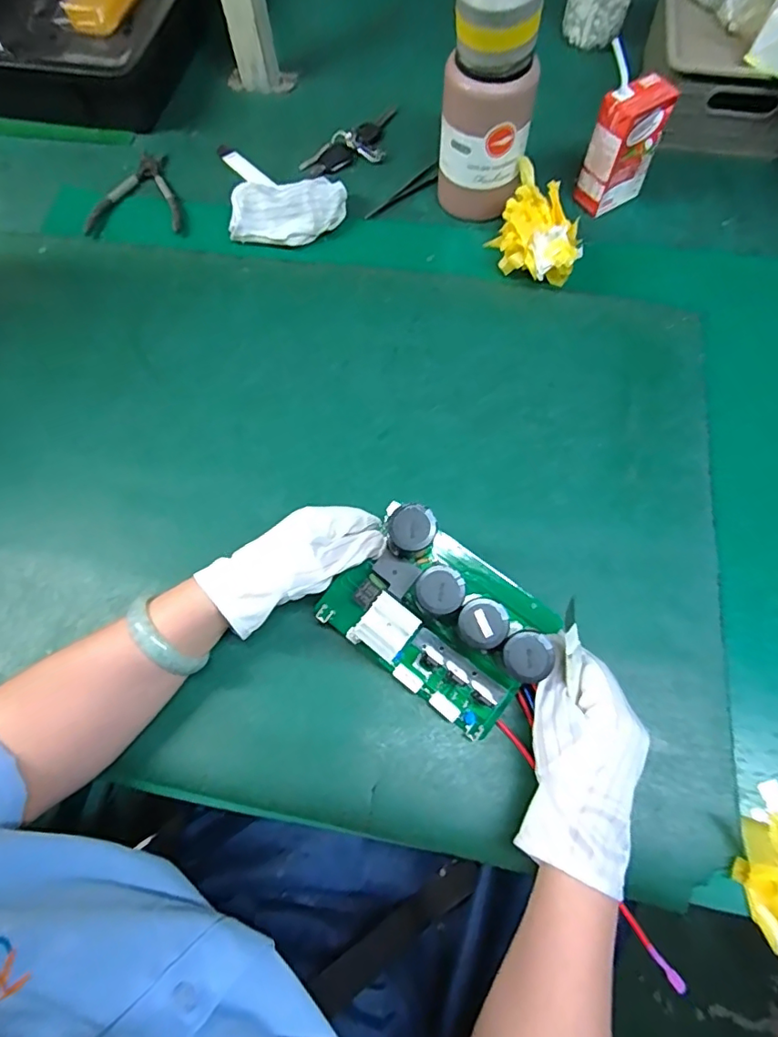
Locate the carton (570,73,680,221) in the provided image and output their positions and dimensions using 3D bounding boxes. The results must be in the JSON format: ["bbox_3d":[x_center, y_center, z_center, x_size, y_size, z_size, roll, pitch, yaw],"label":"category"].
[{"bbox_3d":[0.246,-0.390,0.560,0.070,0.108,0.039,-31,70,-11],"label":"carton"}]

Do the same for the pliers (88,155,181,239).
[{"bbox_3d":[-0.288,-0.381,0.615,0.110,0.009,0.134,-1,68,1],"label":"pliers"}]

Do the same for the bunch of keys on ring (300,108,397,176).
[{"bbox_3d":[-0.038,-0.455,0.645,0.140,0.011,0.057,-34,71,-12],"label":"bunch of keys on ring"}]

